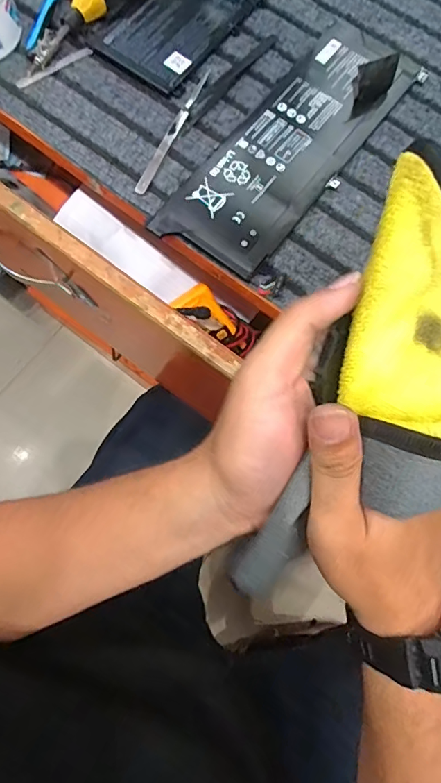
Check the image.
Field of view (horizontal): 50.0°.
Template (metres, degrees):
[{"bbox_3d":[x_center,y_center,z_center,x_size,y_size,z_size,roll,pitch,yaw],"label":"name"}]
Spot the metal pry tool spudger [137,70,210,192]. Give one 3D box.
[{"bbox_3d":[-0.038,-0.212,0.382,0.010,0.004,0.127,24,76,5],"label":"metal pry tool spudger"}]

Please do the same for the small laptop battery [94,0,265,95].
[{"bbox_3d":[-0.022,-0.339,0.415,0.086,0.008,0.180,38,78,8],"label":"small laptop battery"}]

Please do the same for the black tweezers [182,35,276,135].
[{"bbox_3d":[0.007,-0.264,0.400,0.010,0.004,0.130,37,78,8],"label":"black tweezers"}]

